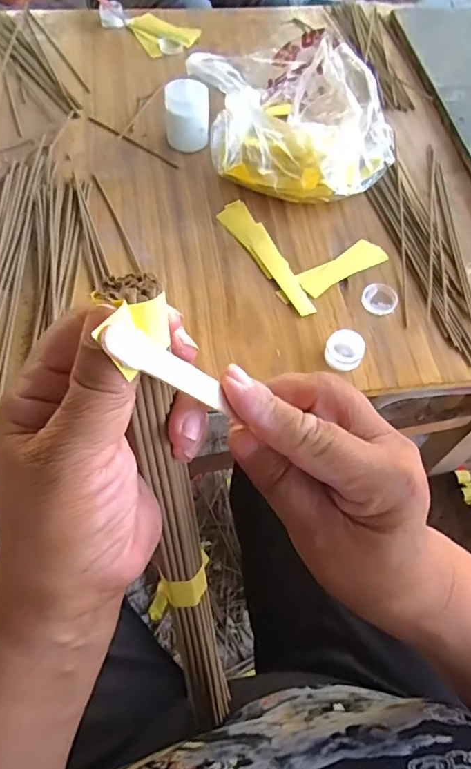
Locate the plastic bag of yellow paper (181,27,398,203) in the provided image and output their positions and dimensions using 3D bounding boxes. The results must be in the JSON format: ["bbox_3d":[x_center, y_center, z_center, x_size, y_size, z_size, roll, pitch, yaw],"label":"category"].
[{"bbox_3d":[0.071,-0.356,0.635,0.230,0.091,0.272,-25,64,-16],"label":"plastic bag of yellow paper"}]

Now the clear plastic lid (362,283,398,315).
[{"bbox_3d":[0.160,-0.095,0.539,0.039,0.006,0.039,1,60,-2],"label":"clear plastic lid"}]

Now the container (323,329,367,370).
[{"bbox_3d":[0.110,-0.035,0.490,0.037,0.023,0.034,1,60,-2],"label":"container"}]

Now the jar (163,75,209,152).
[{"bbox_3d":[-0.064,-0.353,0.643,0.055,0.068,0.053,1,60,-2],"label":"jar"}]

